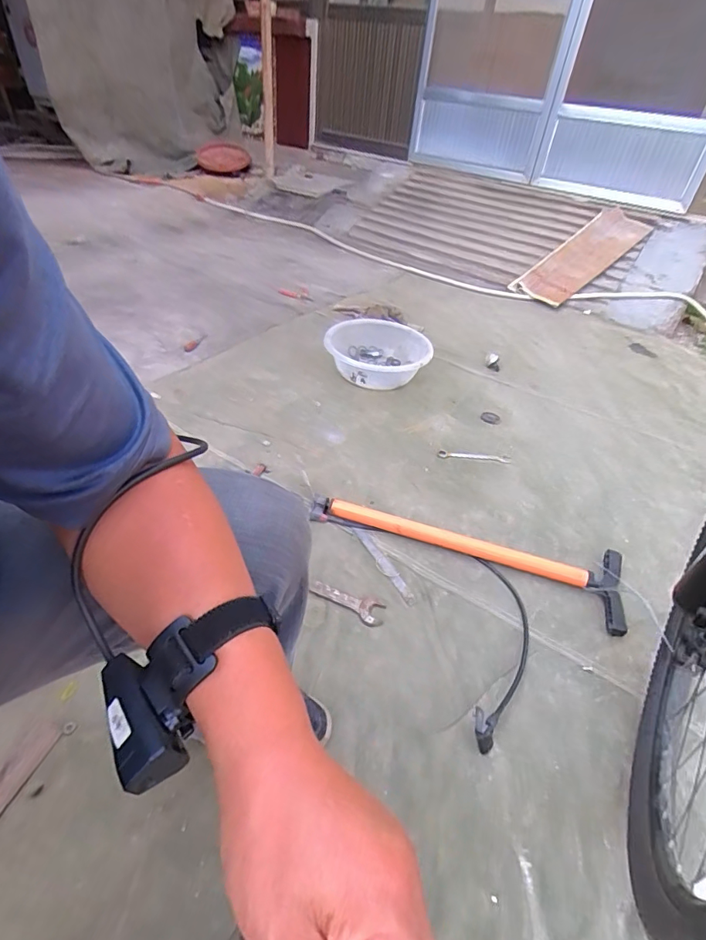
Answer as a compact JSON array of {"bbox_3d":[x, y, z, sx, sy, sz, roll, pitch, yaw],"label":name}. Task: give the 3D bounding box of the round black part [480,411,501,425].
[{"bbox_3d":[0.409,-0.155,1.398,0.057,0.006,0.057,1,43,-1],"label":"round black part"}]

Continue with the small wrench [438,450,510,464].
[{"bbox_3d":[0.320,-0.034,1.246,0.194,0.008,0.039,4,42,-5],"label":"small wrench"}]

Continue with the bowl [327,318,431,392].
[{"bbox_3d":[0.075,-0.398,1.573,0.355,0.104,0.381,1,43,-1],"label":"bowl"}]

